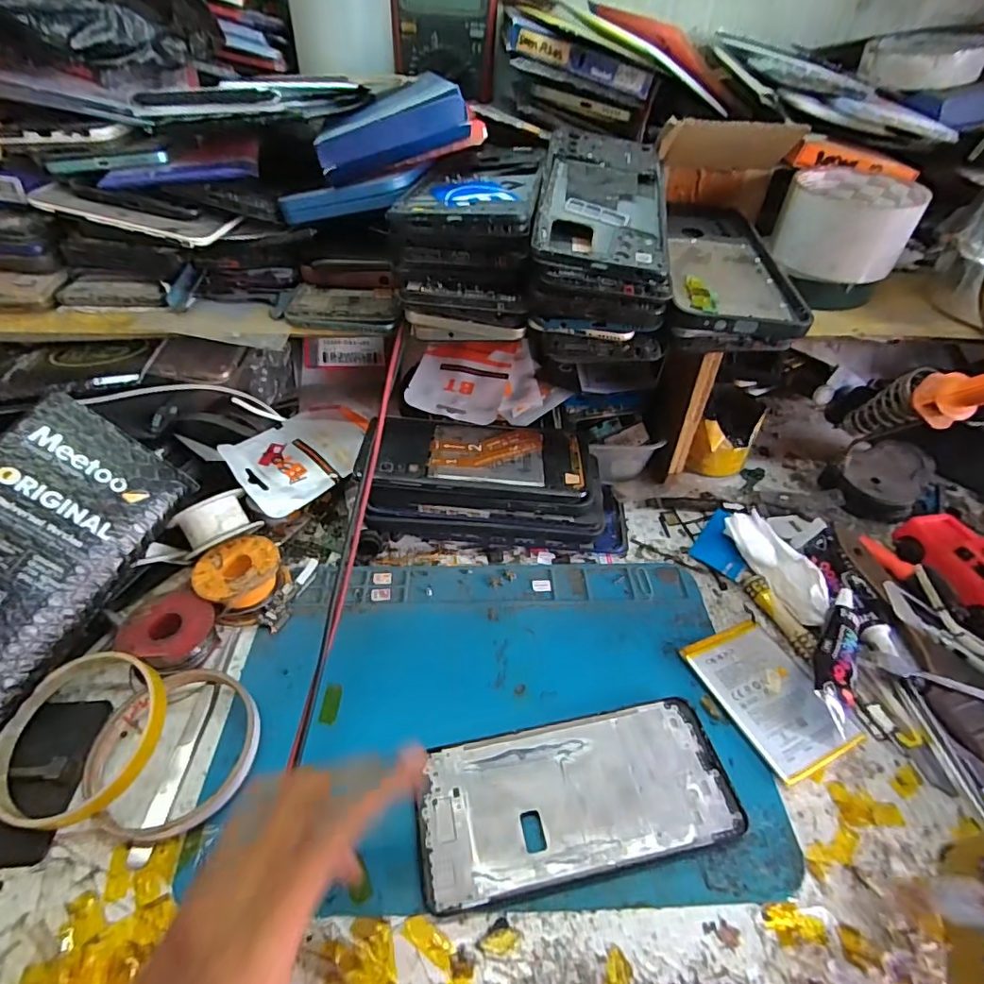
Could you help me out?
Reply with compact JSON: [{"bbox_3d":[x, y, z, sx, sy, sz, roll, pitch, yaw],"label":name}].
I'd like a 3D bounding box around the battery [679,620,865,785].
[{"bbox_3d":[0.166,0.117,0.319,0.064,0.005,0.085,-18,47,-19],"label":"battery"}]

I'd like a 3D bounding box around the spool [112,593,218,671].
[{"bbox_3d":[-0.197,0.087,0.331,0.046,0.025,0.044,1,44,-1],"label":"spool"}]

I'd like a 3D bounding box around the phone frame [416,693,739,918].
[{"bbox_3d":[0.043,0.155,0.277,0.157,0.007,0.072,-8,45,-10],"label":"phone frame"}]

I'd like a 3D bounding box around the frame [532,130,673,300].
[{"bbox_3d":[0.066,-0.173,0.316,0.074,0.013,0.156,10,56,-2],"label":"frame"}]

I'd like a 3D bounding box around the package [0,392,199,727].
[{"bbox_3d":[-0.257,0.036,0.294,0.014,0.095,0.172,-13,44,46],"label":"package"}]

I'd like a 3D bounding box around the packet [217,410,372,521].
[{"bbox_3d":[-0.141,-0.029,0.400,0.072,0.016,0.097,41,55,19],"label":"packet"}]

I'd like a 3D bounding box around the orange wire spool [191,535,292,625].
[{"bbox_3d":[-0.166,0.056,0.357,0.050,0.029,0.051,1,44,-1],"label":"orange wire spool"}]

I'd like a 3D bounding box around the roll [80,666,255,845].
[{"bbox_3d":[-0.168,0.136,0.285,0.082,0.020,0.079,1,44,-1],"label":"roll"}]

